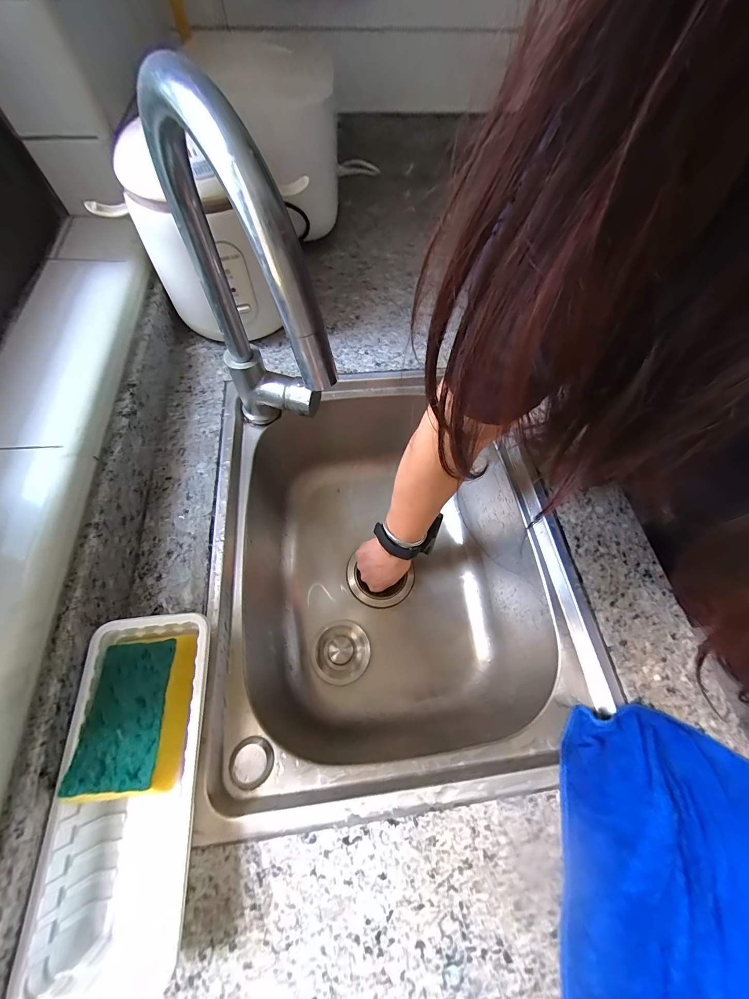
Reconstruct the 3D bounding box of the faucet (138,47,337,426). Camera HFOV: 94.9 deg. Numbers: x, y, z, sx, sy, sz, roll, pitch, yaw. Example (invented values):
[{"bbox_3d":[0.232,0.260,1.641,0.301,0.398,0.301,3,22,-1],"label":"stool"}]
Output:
[{"bbox_3d":[-0.093,-0.129,0.294,0.069,0.306,0.191,-22,66,-13],"label":"faucet"}]

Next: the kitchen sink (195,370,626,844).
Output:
[{"bbox_3d":[0.011,0.089,0.486,0.388,0.223,0.480,-8,63,-6],"label":"kitchen sink"}]

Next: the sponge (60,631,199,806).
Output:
[{"bbox_3d":[-0.192,0.169,0.276,0.075,0.023,0.104,-5,63,-5],"label":"sponge"}]

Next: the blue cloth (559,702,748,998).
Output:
[{"bbox_3d":[0.239,0.326,0.252,0.225,0.015,0.272,29,65,12],"label":"blue cloth"}]

